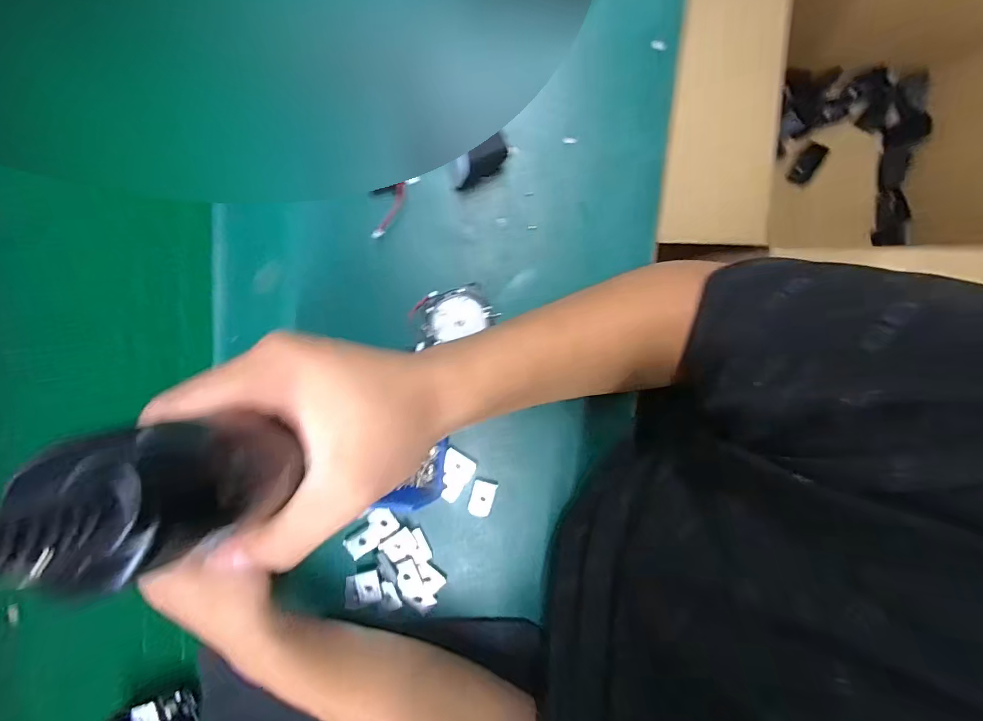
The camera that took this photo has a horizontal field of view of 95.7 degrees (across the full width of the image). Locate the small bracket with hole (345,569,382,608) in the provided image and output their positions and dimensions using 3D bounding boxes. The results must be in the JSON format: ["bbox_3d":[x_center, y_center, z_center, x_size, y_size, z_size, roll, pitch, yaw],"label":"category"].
[{"bbox_3d":[-0.111,0.196,0.382,0.030,0.005,0.026,-11,90,-2],"label":"small bracket with hole"}]

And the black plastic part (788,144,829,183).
[{"bbox_3d":[0.601,-0.374,0.846,0.043,0.008,0.072,26,113,0],"label":"black plastic part"}]

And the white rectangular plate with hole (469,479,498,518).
[{"bbox_3d":[-0.008,0.120,0.382,0.021,0.008,0.034,16,98,-4],"label":"white rectangular plate with hole"}]

